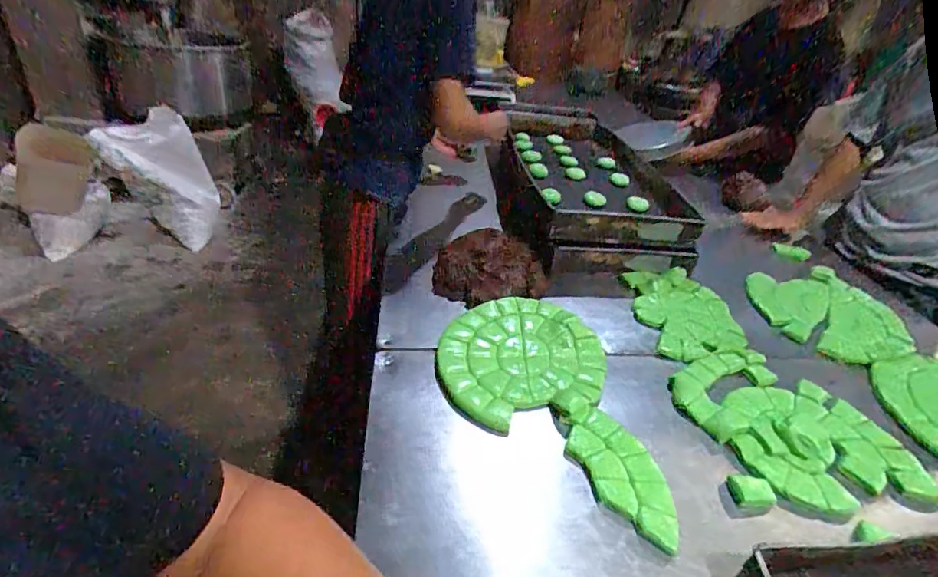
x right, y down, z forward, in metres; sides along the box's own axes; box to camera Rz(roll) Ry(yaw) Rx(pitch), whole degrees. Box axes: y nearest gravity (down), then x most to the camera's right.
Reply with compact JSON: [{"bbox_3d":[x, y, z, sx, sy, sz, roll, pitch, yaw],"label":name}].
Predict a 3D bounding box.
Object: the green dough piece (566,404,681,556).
[{"bbox_3d":[0.217,0.254,0.664,0.108,0.021,0.193,-12,38,-25],"label":"green dough piece"}]

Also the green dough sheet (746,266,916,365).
[{"bbox_3d":[0.773,0.044,1.049,0.330,0.016,0.286,-5,37,-19],"label":"green dough sheet"}]

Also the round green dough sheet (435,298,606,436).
[{"bbox_3d":[0.093,0.114,0.838,0.263,0.020,0.319,17,35,14],"label":"round green dough sheet"}]

